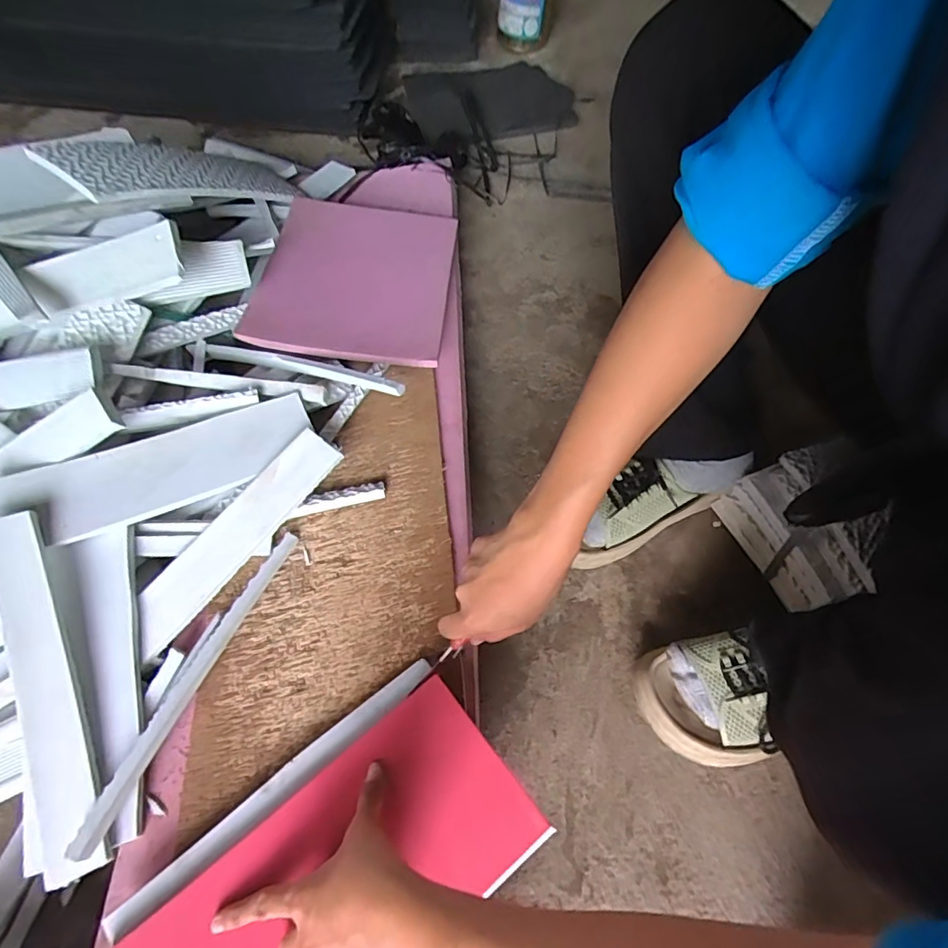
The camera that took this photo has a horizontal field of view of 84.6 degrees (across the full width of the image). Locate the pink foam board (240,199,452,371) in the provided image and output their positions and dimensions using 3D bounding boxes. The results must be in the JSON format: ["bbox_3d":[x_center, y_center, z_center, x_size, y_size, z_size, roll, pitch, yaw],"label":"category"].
[{"bbox_3d":[-0.143,-0.243,0.631,0.217,0.013,0.274,5,58,-2],"label":"pink foam board"}]

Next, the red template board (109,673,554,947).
[{"bbox_3d":[-0.095,0.278,0.351,0.271,0.013,0.133,-36,59,-16],"label":"red template board"}]

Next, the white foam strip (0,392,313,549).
[{"bbox_3d":[-0.281,-0.005,0.472,0.263,0.007,0.073,-23,83,-22],"label":"white foam strip"}]

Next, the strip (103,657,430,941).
[{"bbox_3d":[-0.142,0.235,0.396,0.263,0.021,0.022,-34,67,-18],"label":"strip"}]

